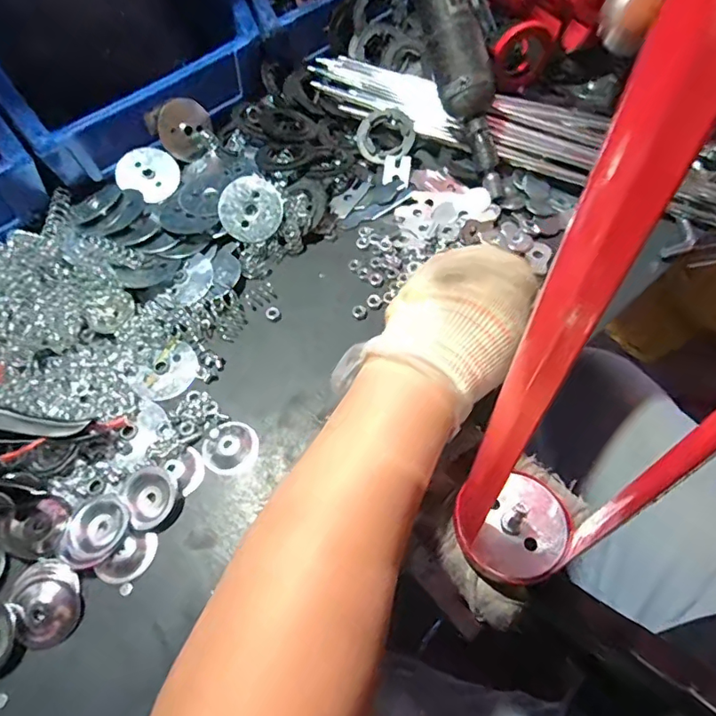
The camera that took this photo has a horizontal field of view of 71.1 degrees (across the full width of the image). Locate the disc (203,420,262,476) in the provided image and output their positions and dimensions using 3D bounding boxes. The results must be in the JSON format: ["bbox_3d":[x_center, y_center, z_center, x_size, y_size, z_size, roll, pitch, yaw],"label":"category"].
[{"bbox_3d":[-0.077,0.054,0.305,0.034,0.004,0.033,-1,60,1],"label":"disc"}]

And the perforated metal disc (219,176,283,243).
[{"bbox_3d":[-0.080,-0.111,0.374,0.046,0.004,0.046,0,93,-4],"label":"perforated metal disc"}]

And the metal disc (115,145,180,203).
[{"bbox_3d":[-0.166,-0.147,0.398,0.043,0.004,0.043,1,89,-26],"label":"metal disc"}]

